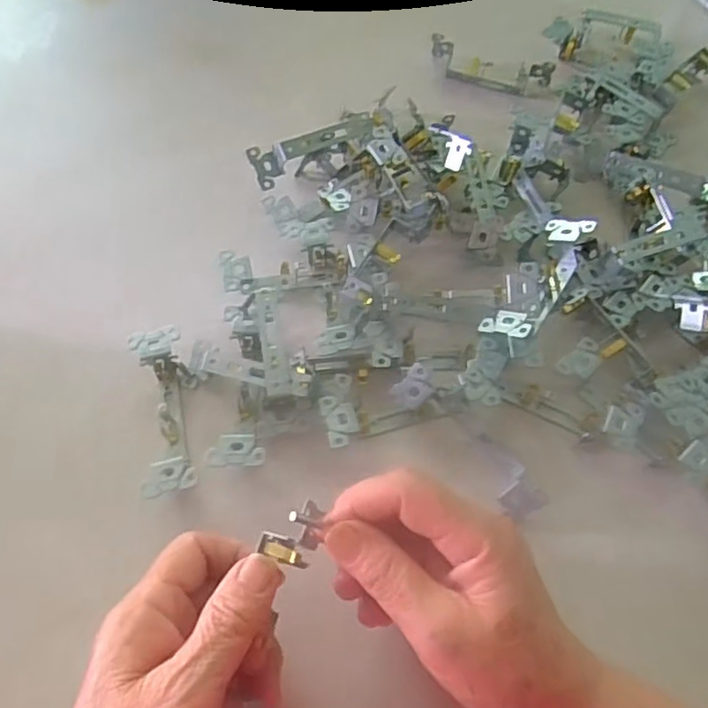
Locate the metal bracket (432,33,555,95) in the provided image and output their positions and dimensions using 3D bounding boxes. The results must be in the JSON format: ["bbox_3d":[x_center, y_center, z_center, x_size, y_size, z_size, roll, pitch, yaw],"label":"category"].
[{"bbox_3d":[0.114,-0.245,0.537,0.103,0.030,0.021,21,63,10],"label":"metal bracket"}]

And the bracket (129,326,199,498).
[{"bbox_3d":[-0.112,0.035,0.382,0.031,0.027,0.103,-11,62,-8],"label":"bracket"}]

